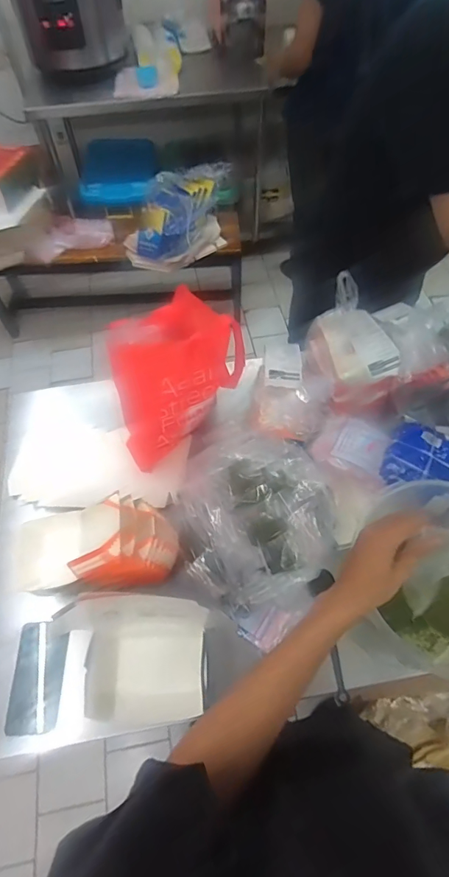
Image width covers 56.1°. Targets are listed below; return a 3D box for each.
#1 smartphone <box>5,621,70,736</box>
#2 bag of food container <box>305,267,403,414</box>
[{"bbox_3d":[-0.302,0.384,0.685,0.085,0.013,0.155,-3,59,0],"label":"smartphone"},{"bbox_3d":[0.263,-0.188,0.853,0.159,0.158,0.205,-6,60,-2],"label":"bag of food container"}]

